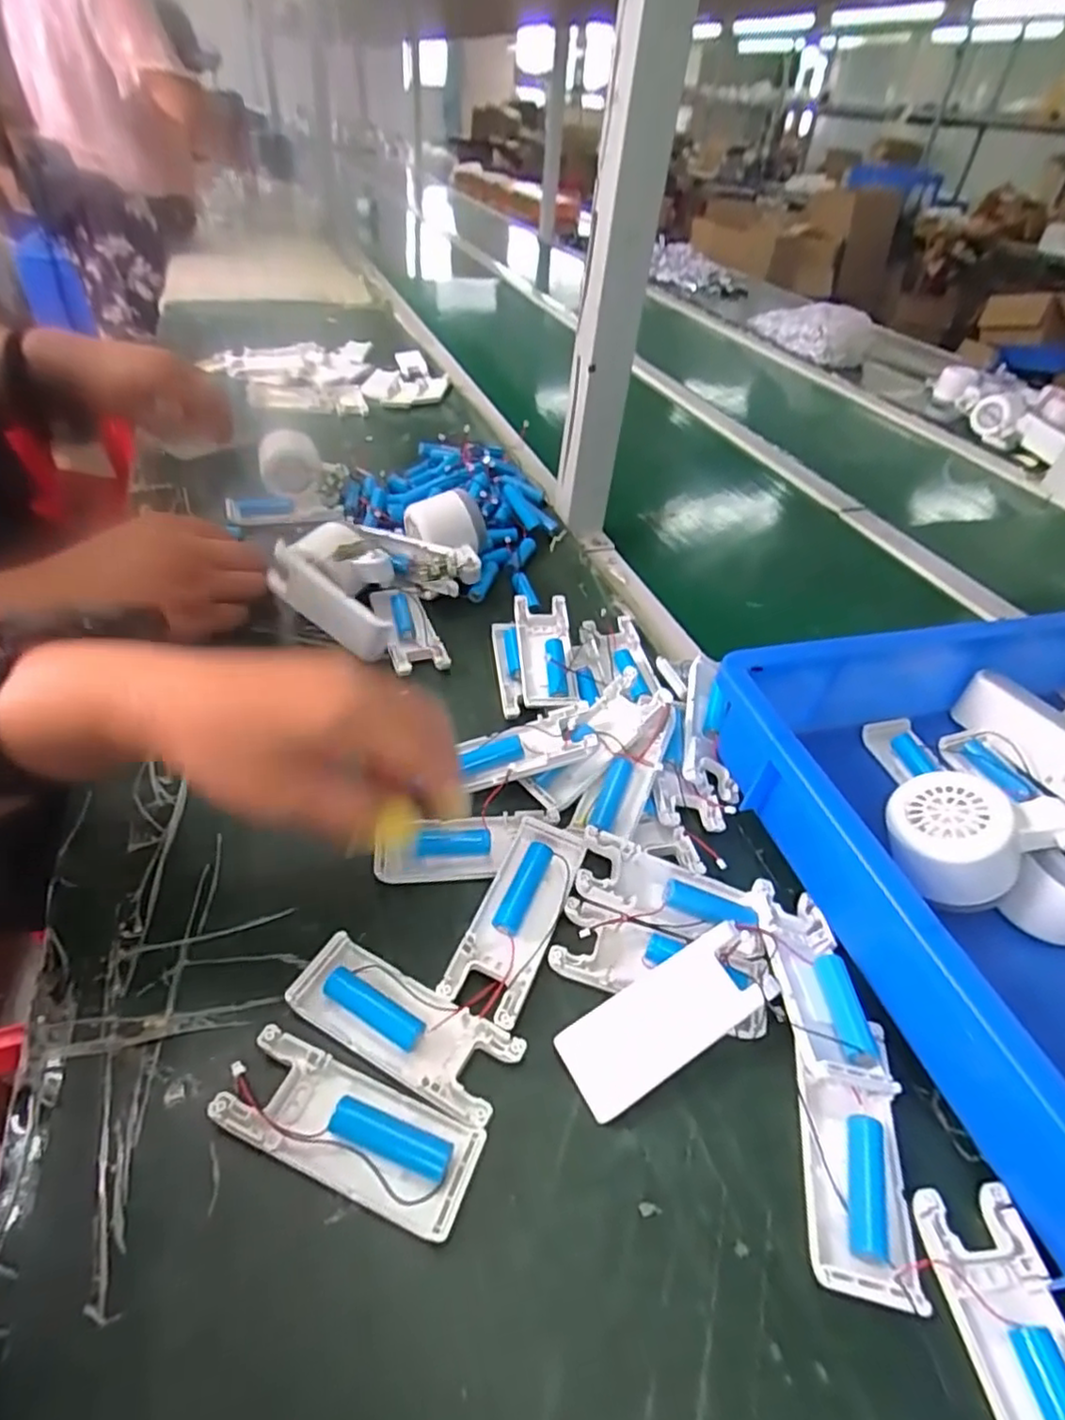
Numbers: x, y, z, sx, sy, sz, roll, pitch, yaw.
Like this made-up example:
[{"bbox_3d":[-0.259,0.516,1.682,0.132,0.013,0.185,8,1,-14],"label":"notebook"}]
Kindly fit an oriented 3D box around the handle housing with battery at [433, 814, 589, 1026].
[{"bbox_3d":[-0.007,0.103,0.338,0.039,0.021,0.102,18,44,14],"label":"handle housing with battery"}]

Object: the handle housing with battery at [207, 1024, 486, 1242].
[{"bbox_3d":[-0.074,0.170,0.270,0.104,0.013,0.042,18,44,13],"label":"handle housing with battery"}]

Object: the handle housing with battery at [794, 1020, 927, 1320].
[{"bbox_3d":[0.136,0.181,0.277,0.038,0.023,0.100,12,43,7],"label":"handle housing with battery"}]

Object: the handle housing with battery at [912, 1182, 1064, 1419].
[{"bbox_3d":[0.177,0.233,0.232,0.045,0.013,0.104,-2,43,-8],"label":"handle housing with battery"}]

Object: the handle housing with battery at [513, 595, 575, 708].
[{"bbox_3d":[0.009,-0.040,0.483,0.040,0.030,0.104,0,43,-6],"label":"handle housing with battery"}]

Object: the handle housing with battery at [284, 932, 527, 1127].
[{"bbox_3d":[-0.058,0.142,0.300,0.103,0.013,0.042,24,46,19],"label":"handle housing with battery"}]

